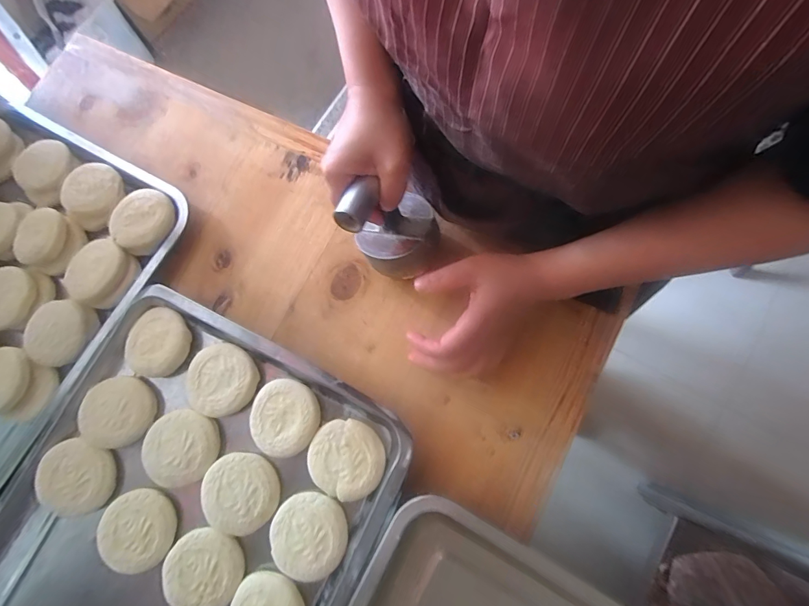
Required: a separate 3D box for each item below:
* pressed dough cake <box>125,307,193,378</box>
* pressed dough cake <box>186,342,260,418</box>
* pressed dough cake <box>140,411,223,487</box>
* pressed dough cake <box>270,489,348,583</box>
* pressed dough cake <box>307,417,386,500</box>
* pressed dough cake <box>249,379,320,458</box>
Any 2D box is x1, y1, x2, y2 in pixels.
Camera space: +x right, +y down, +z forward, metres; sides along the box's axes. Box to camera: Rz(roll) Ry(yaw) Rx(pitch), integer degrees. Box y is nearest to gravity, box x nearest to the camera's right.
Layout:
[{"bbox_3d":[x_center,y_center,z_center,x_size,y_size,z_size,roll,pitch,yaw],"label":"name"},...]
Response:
[{"bbox_3d":[-0.253,0.041,0.421,0.067,0.019,0.065,-1,76,5],"label":"pressed dough cake"},{"bbox_3d":[-0.180,0.077,0.409,0.069,0.021,0.068,-1,76,5],"label":"pressed dough cake"},{"bbox_3d":[-0.215,0.139,0.396,0.069,0.014,0.067,-1,76,5],"label":"pressed dough cake"},{"bbox_3d":[-0.086,0.208,0.369,0.067,0.010,0.068,-1,76,5],"label":"pressed dough cake"},{"bbox_3d":[-0.053,0.144,0.385,0.068,0.023,0.065,-1,76,5],"label":"pressed dough cake"},{"bbox_3d":[-0.114,0.110,0.395,0.064,0.020,0.067,-1,76,5],"label":"pressed dough cake"}]

